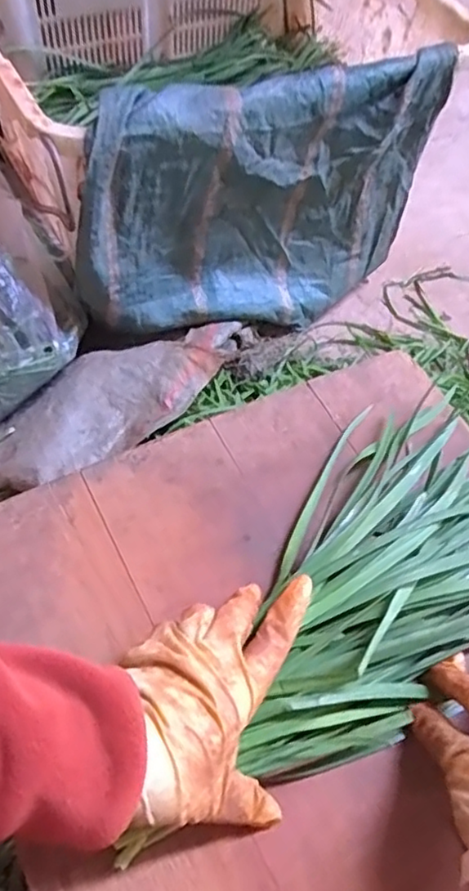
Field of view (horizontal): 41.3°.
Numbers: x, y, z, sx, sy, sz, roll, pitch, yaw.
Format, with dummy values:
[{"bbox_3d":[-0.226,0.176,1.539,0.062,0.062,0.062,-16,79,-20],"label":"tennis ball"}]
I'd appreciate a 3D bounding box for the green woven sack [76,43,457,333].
[{"bbox_3d":[0.048,-0.323,0.865,0.539,0.338,0.096,-19,63,-16],"label":"green woven sack"}]

